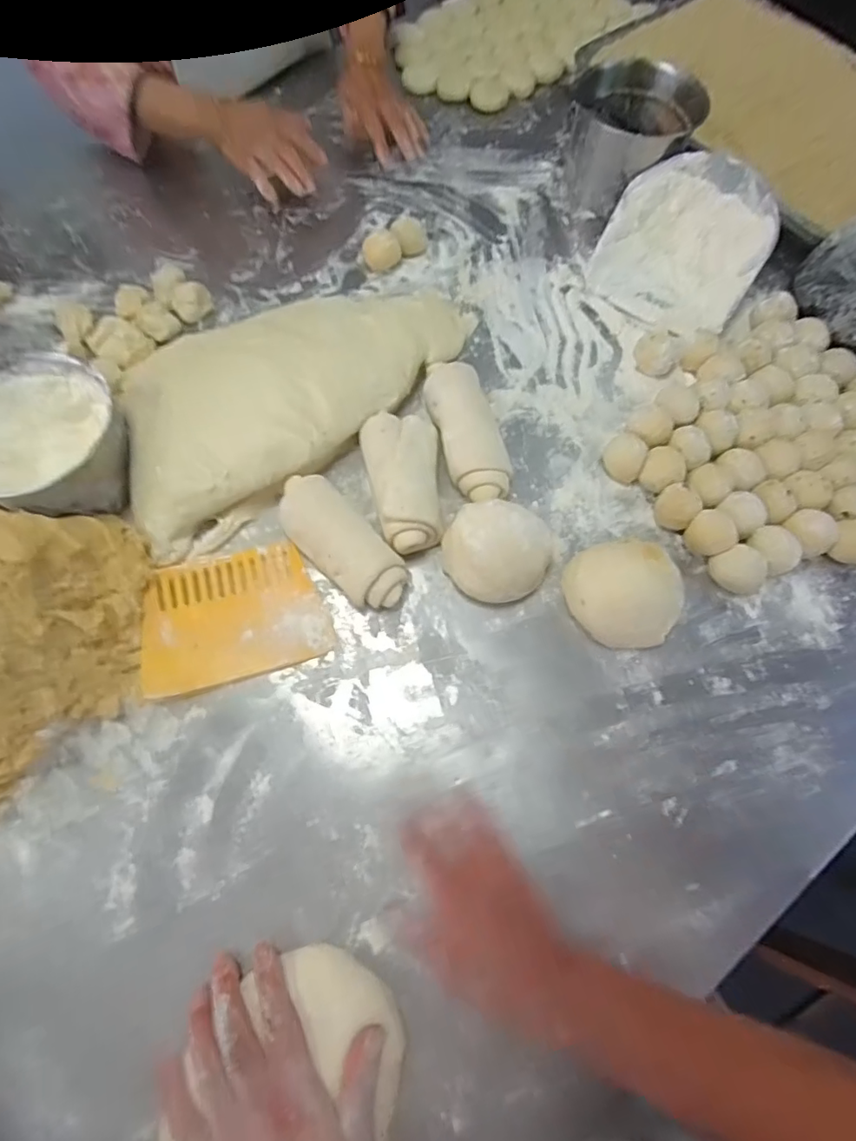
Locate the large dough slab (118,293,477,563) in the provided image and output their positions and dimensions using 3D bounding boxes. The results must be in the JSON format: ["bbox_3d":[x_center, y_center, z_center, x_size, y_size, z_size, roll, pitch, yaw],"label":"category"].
[{"bbox_3d":[-0.147,-0.205,0.580,0.404,0.063,0.206,-35,72,-13],"label":"large dough slab"}]

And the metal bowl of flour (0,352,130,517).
[{"bbox_3d":[-0.367,-0.123,0.514,0.145,0.080,0.140,0,68,0],"label":"metal bowl of flour"}]

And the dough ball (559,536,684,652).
[{"bbox_3d":[0.183,0.024,0.494,0.099,0.054,0.087,-8,69,-3],"label":"dough ball"}]

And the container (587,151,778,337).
[{"bbox_3d":[0.304,-0.390,0.643,0.178,0.076,0.188,26,71,10],"label":"container"}]

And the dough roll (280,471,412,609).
[{"bbox_3d":[-0.083,-0.027,0.514,0.060,0.051,0.149,-41,74,-14],"label":"dough roll"}]

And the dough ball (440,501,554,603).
[{"bbox_3d":[0.067,-0.023,0.506,0.095,0.066,0.093,0,68,0],"label":"dough ball"}]

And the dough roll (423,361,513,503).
[{"bbox_3d":[0.042,-0.145,0.566,0.062,0.044,0.164,-15,69,-5],"label":"dough roll"}]

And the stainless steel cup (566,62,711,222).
[{"bbox_3d":[0.255,-0.543,0.692,0.150,0.101,0.138,0,68,0],"label":"stainless steel cup"}]

